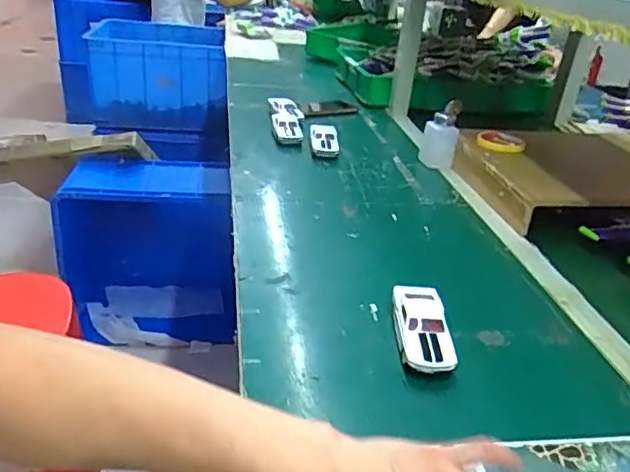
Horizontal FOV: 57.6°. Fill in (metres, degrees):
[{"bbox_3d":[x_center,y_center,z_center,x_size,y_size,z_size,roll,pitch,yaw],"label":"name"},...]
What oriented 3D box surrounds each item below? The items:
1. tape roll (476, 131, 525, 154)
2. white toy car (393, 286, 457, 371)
[{"bbox_3d":[0.355,-0.180,1.094,0.087,0.013,0.087,5,28,-3],"label":"tape roll"},{"bbox_3d":[0.115,0.101,0.622,0.054,0.042,0.120,3,28,-2],"label":"white toy car"}]

